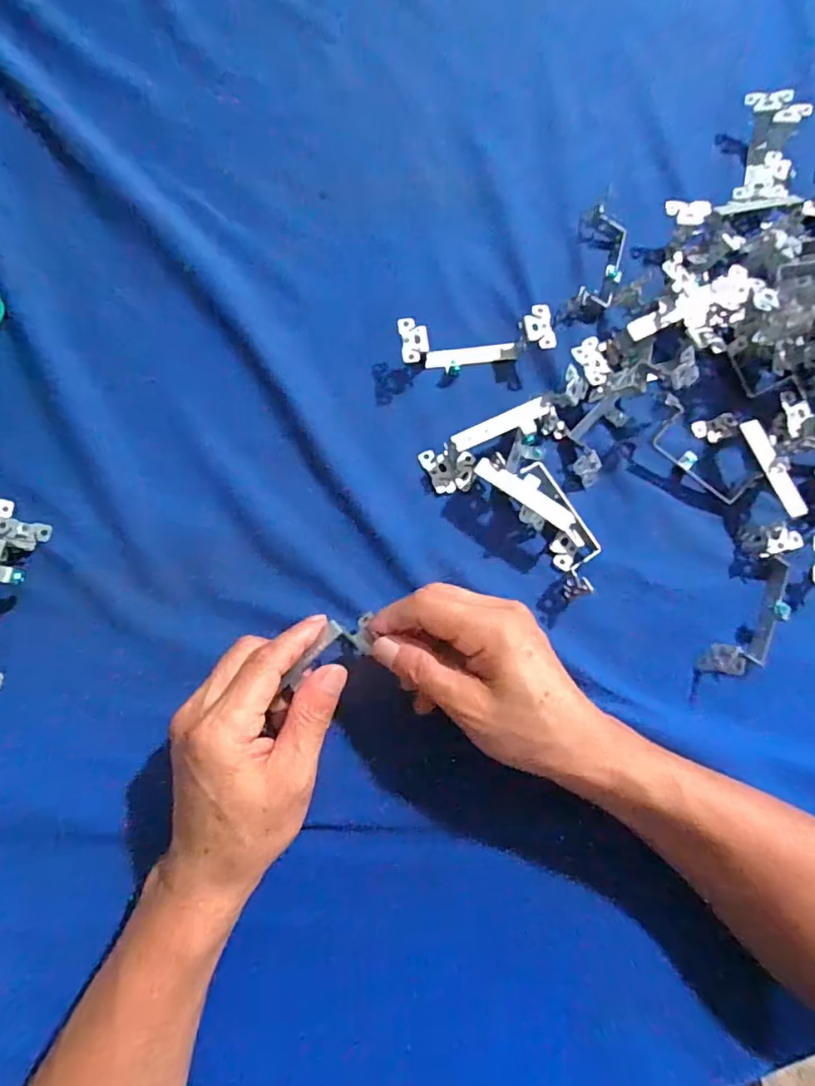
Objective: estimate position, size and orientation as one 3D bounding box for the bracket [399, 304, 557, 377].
[{"bbox_3d":[0.048,-0.144,0.401,0.106,0.028,0.032,-8,77,-4],"label":"bracket"}]

